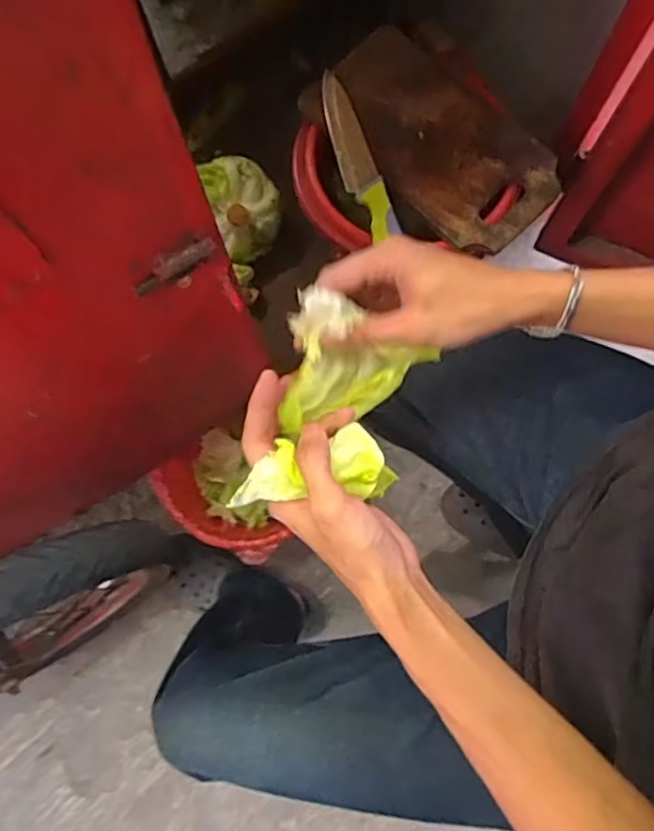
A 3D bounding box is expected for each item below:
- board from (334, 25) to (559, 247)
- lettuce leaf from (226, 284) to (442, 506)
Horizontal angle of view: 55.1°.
[{"bbox_3d":[0.118,-0.299,0.679,0.146,0.029,0.272,-44,81,-6],"label":"board"},{"bbox_3d":[0.008,0.001,0.423,0.096,0.075,0.140,14,75,5],"label":"lettuce leaf"}]

